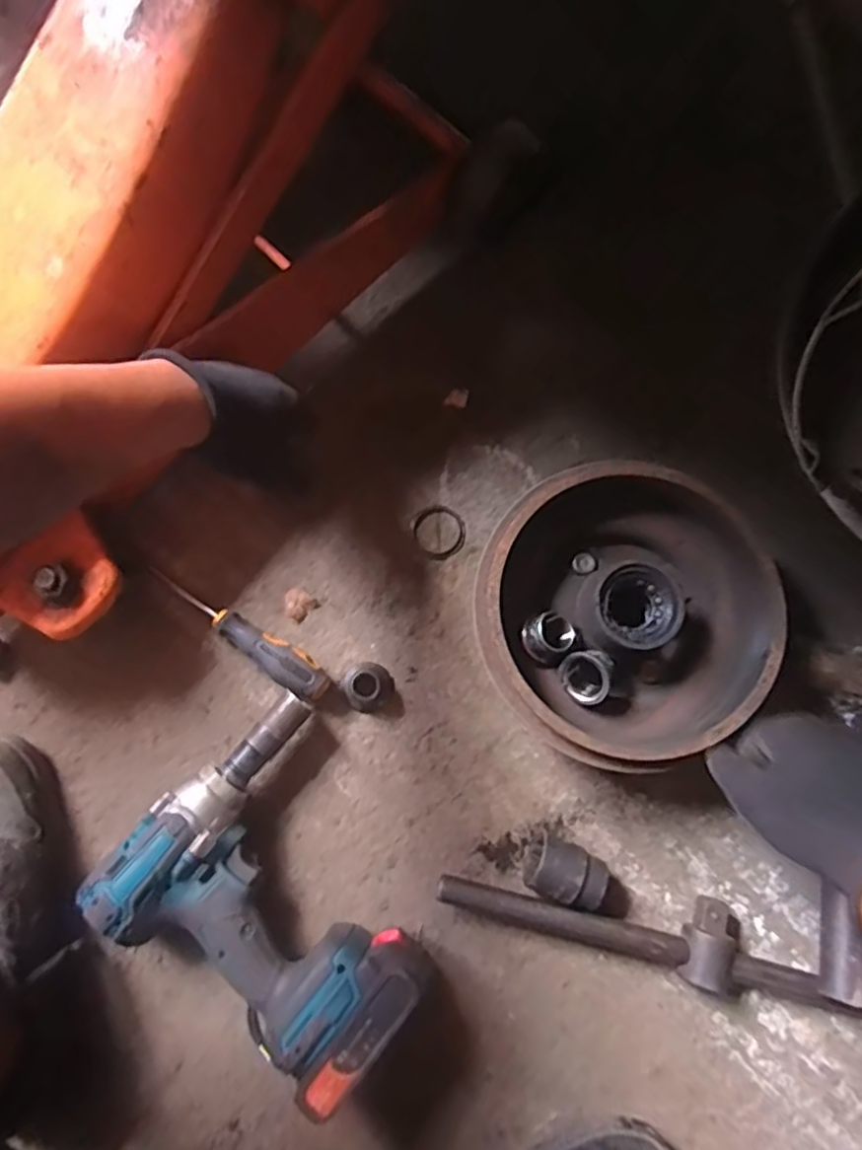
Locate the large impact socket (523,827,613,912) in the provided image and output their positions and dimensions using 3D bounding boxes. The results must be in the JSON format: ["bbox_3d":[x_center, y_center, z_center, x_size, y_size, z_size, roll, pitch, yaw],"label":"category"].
[{"bbox_3d":[0.104,0.230,0.512,0.057,0.042,0.043,21,76,4],"label":"large impact socket"}]

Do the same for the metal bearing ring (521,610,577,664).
[{"bbox_3d":[0.091,0.047,0.509,0.039,0.021,0.035,-39,81,-9],"label":"metal bearing ring"}]

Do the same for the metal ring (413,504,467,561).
[{"bbox_3d":[0.008,-0.038,0.594,0.047,0.004,0.049,-39,80,-10],"label":"metal ring"}]

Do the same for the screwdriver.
[{"bbox_3d":[-0.158,0.049,0.546,0.171,0.035,0.030,33,77,7],"label":"screwdriver"}]

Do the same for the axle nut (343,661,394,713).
[{"bbox_3d":[-0.053,0.092,0.549,0.040,0.022,0.039,0,76,-1],"label":"axle nut"}]

